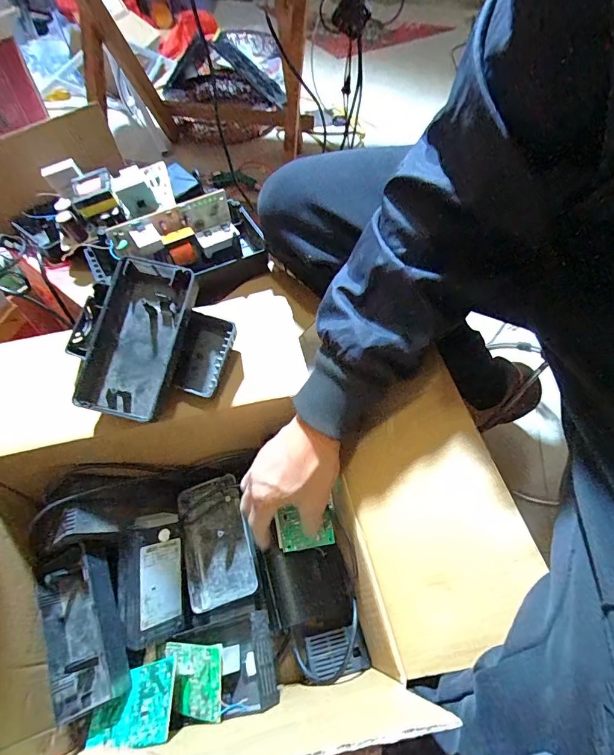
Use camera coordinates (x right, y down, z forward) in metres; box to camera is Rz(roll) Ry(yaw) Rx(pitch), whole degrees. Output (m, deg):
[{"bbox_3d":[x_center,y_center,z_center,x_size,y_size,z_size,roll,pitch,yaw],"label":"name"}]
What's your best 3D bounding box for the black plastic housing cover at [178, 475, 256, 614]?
[{"bbox_3d":[-0.118,0.208,0.519,0.081,0.033,0.145,-13,59,-10],"label":"black plastic housing cover"}]

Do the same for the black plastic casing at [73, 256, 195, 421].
[{"bbox_3d":[-0.180,-0.042,0.426,0.089,0.028,0.162,17,83,-2],"label":"black plastic casing"}]

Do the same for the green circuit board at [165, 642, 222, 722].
[{"bbox_3d":[-0.122,0.319,0.429,0.084,0.007,0.065,-24,58,30],"label":"green circuit board"}]

